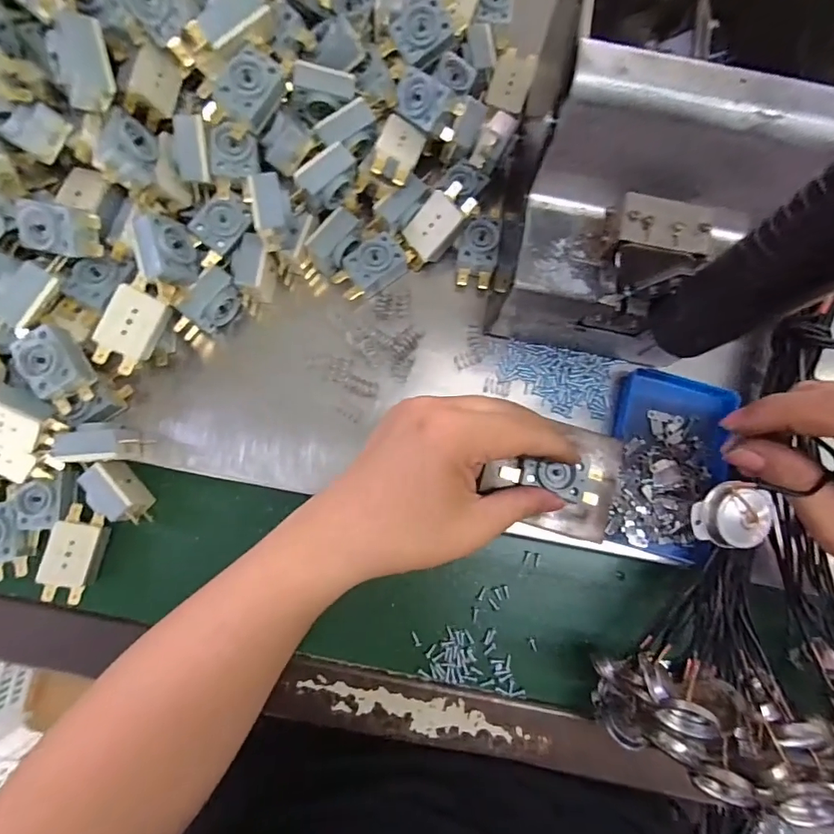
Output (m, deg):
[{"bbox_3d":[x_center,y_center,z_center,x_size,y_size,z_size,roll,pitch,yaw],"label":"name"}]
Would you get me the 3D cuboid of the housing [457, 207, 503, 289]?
[{"bbox_3d":[0.043,-0.119,0.315,0.026,0.015,0.059,10,82,0],"label":"housing"}]

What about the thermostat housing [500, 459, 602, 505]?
[{"bbox_3d":[0.080,0.036,0.271,0.060,0.013,0.023,10,82,-3],"label":"thermostat housing"}]

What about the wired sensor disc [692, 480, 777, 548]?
[{"bbox_3d":[0.128,0.039,0.184,0.028,0.012,0.025,-2,82,-2],"label":"wired sensor disc"}]

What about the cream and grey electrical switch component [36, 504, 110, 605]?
[{"bbox_3d":[-0.218,0.088,0.292,0.027,0.016,0.058,7,82,0],"label":"cream and grey electrical switch component"}]

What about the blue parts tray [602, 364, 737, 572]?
[{"bbox_3d":[0.162,0.031,0.297,0.068,0.019,0.116,16,82,1],"label":"blue parts tray"}]

